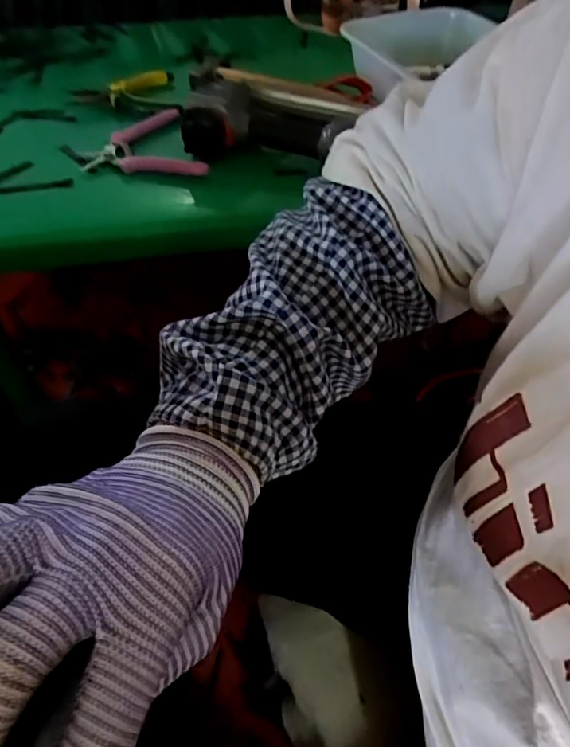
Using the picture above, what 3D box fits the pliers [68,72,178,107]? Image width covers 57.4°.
[{"bbox_3d":[-0.207,-0.357,0.666,0.130,0.021,0.097,-8,53,-7],"label":"pliers"}]

